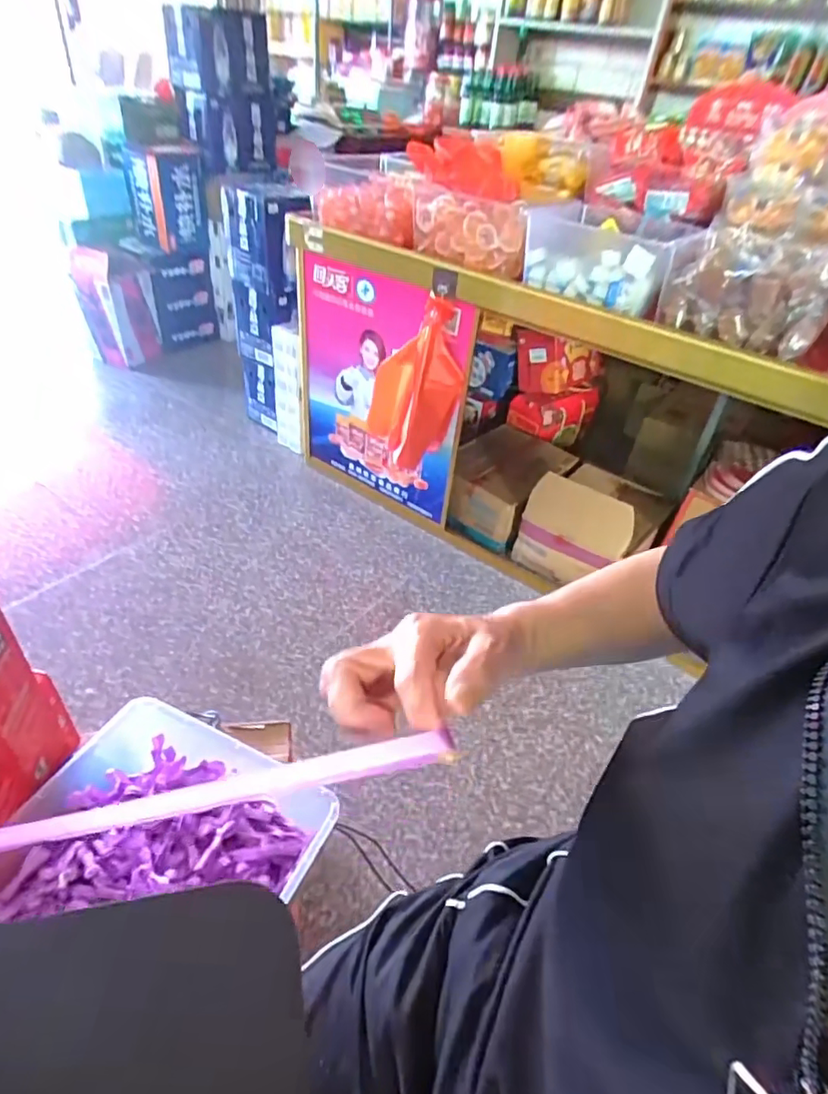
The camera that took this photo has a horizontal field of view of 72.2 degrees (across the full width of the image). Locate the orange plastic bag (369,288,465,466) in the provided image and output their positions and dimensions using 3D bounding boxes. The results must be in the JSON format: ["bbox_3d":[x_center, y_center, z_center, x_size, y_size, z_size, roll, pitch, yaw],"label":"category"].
[{"bbox_3d":[0.002,-0.358,1.334,0.205,0.378,0.116,6,40,-2],"label":"orange plastic bag"}]

